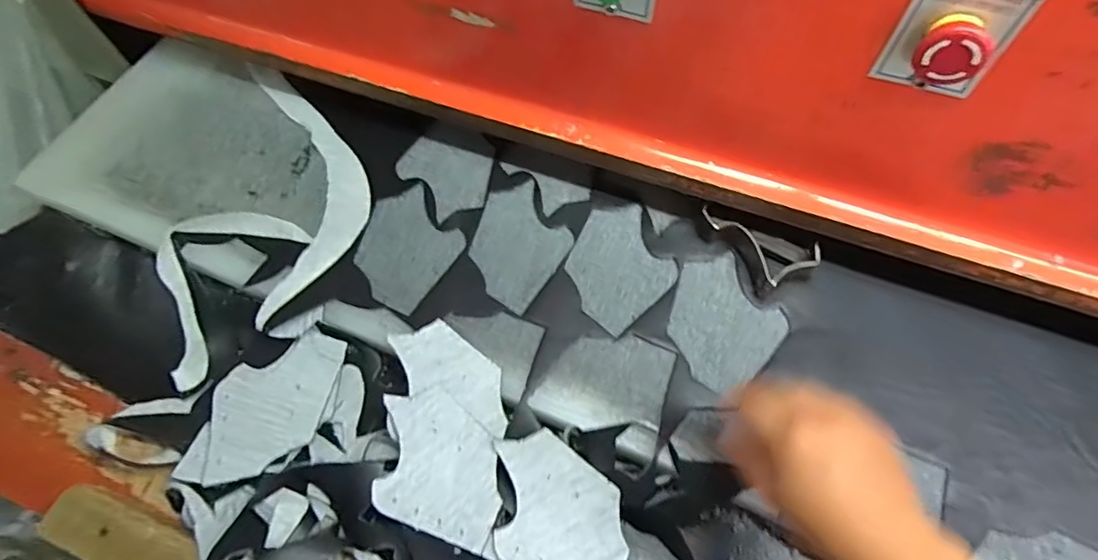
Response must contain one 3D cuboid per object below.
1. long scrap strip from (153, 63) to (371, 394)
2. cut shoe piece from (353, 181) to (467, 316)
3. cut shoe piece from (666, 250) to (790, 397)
[{"bbox_3d":[-0.329,-0.079,0.589,0.250,0.055,0.321,-37,67,-15],"label":"long scrap strip"},{"bbox_3d":[-0.144,-0.036,0.554,0.104,0.005,0.120,29,68,16],"label":"cut shoe piece"},{"bbox_3d":[0.157,0.037,0.507,0.103,0.005,0.110,-32,66,-13],"label":"cut shoe piece"}]

